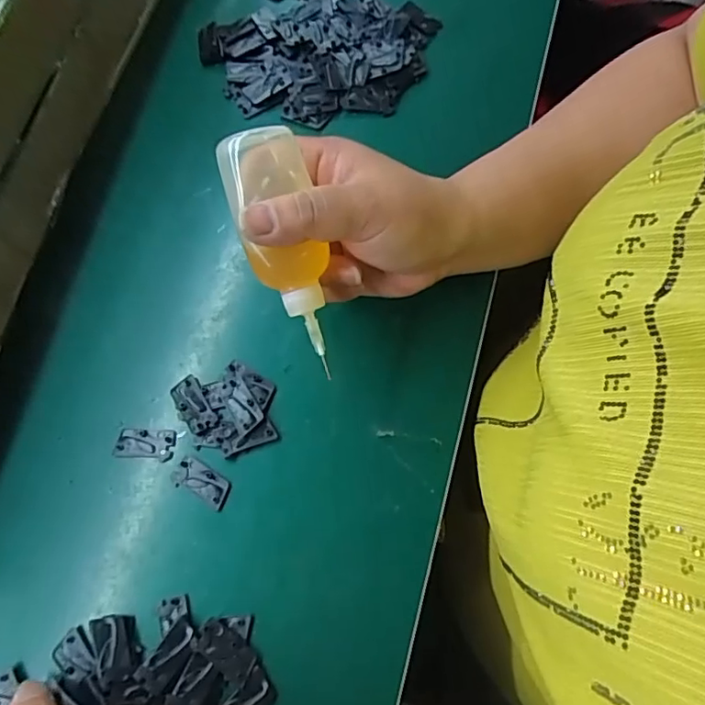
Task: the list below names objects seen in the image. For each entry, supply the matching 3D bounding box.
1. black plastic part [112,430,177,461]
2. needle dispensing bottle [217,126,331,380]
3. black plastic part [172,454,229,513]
[{"bbox_3d":[-0.121,0.053,0.329,0.034,0.004,0.017,3,71,6],"label":"black plastic part"},{"bbox_3d":[-0.033,-0.050,0.277,0.038,0.044,0.108,-17,95,-6],"label":"needle dispensing bottle"},{"bbox_3d":[-0.086,0.074,0.321,0.034,0.004,0.017,26,75,13],"label":"black plastic part"}]

